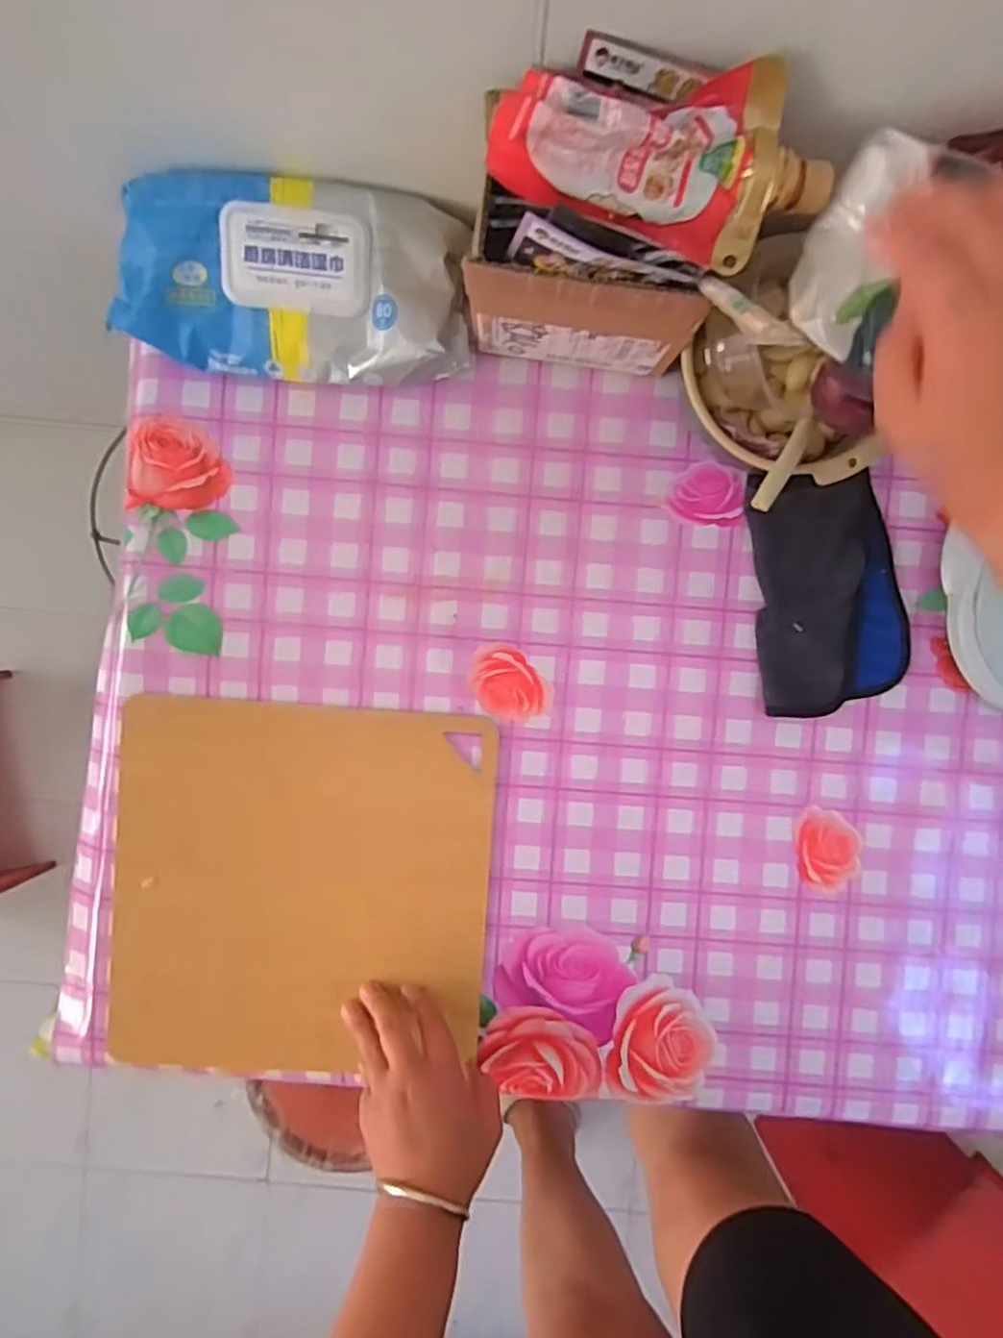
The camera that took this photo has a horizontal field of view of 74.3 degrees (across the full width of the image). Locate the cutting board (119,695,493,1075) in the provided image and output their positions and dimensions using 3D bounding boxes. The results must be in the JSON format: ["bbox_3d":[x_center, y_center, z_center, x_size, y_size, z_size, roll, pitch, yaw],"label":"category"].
[{"bbox_3d":[-0.157,0.176,0.530,0.292,0.013,0.293,4,93,-1],"label":"cutting board"}]

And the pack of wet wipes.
[{"bbox_3d":[-0.144,-0.274,0.479,0.238,0.066,0.116,6,93,-1],"label":"pack of wet wipes"}]

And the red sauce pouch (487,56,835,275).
[{"bbox_3d":[0.087,-0.274,0.346,0.173,0.045,0.081,16,91,-1],"label":"red sauce pouch"}]

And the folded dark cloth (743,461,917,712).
[{"bbox_3d":[0.259,-0.059,0.522,0.116,0.015,0.179,-8,93,-1],"label":"folded dark cloth"}]

